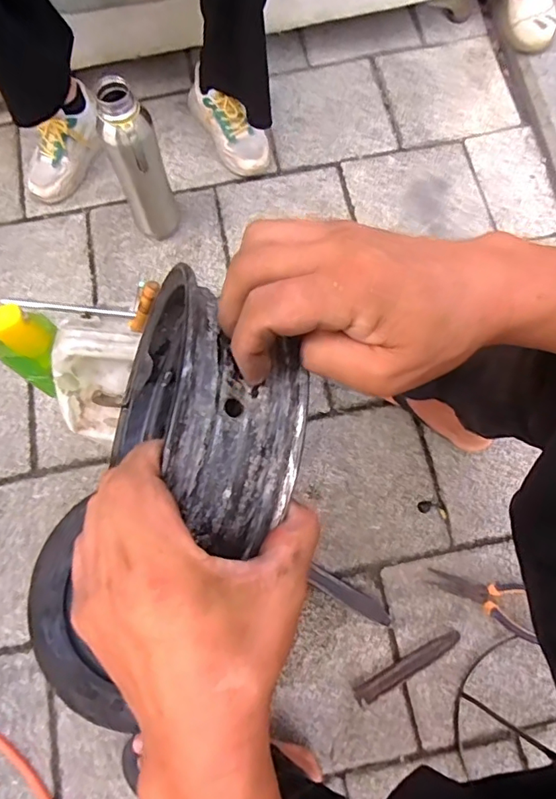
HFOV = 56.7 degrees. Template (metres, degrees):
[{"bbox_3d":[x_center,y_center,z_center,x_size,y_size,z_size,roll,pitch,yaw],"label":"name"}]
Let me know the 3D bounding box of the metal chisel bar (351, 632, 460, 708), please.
[{"bbox_3d":[0.190,0.387,0.747,0.172,0.007,0.029,-28,73,-8],"label":"metal chisel bar"}]

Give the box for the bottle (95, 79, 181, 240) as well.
[{"bbox_3d":[-0.222,-0.368,0.849,0.083,0.286,0.067,-20,73,-5],"label":"bottle"}]

